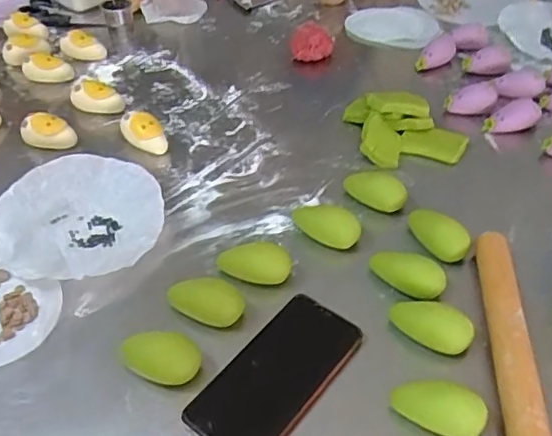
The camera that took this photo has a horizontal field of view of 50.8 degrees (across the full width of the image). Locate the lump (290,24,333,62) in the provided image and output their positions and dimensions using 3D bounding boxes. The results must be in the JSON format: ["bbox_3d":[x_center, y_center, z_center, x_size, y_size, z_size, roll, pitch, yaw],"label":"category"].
[{"bbox_3d":[0.054,-0.263,0.880,0.063,0.039,0.063,2,45,3],"label":"lump"}]

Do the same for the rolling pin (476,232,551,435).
[{"bbox_3d":[0.193,0.128,0.469,0.030,0.029,0.299,4,45,5],"label":"rolling pin"}]

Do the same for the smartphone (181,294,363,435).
[{"bbox_3d":[0.002,0.132,0.488,0.075,0.012,0.158,30,52,27],"label":"smartphone"}]

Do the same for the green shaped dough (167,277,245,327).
[{"bbox_3d":[-0.064,0.077,0.526,0.068,0.030,0.035,7,45,7],"label":"green shaped dough"}]

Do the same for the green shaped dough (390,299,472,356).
[{"bbox_3d":[0.135,0.096,0.514,0.071,0.039,0.032,18,48,18],"label":"green shaped dough"}]

